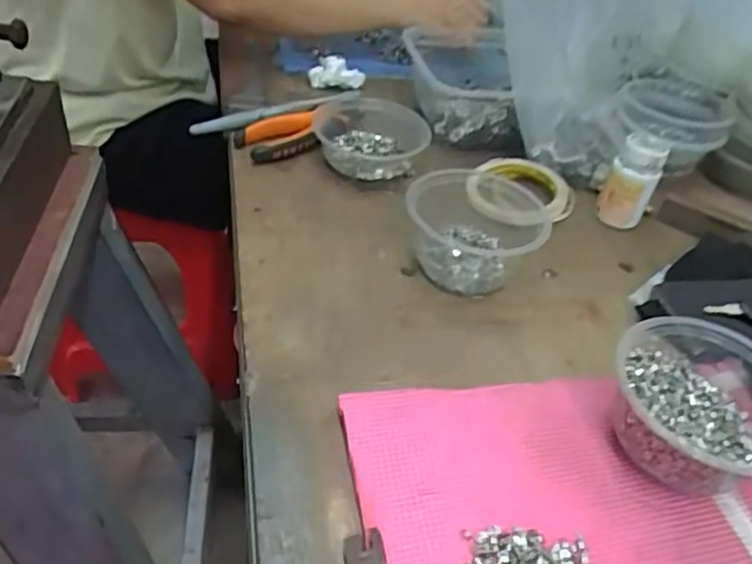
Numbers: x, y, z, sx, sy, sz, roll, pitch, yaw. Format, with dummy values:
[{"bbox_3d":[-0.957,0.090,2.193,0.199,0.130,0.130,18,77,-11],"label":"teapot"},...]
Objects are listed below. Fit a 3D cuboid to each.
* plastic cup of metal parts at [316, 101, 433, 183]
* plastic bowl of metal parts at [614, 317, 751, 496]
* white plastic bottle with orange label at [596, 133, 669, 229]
[{"bbox_3d":[-0.006,-0.145,0.662,0.113,0.038,0.102,5,41,-6],"label":"plastic cup of metal parts"},{"bbox_3d":[0.203,0.082,0.411,0.108,0.064,0.105,6,41,-5],"label":"plastic bowl of metal parts"},{"bbox_3d":[0.244,-0.098,0.621,0.044,0.076,0.045,21,42,13],"label":"white plastic bottle with orange label"}]

